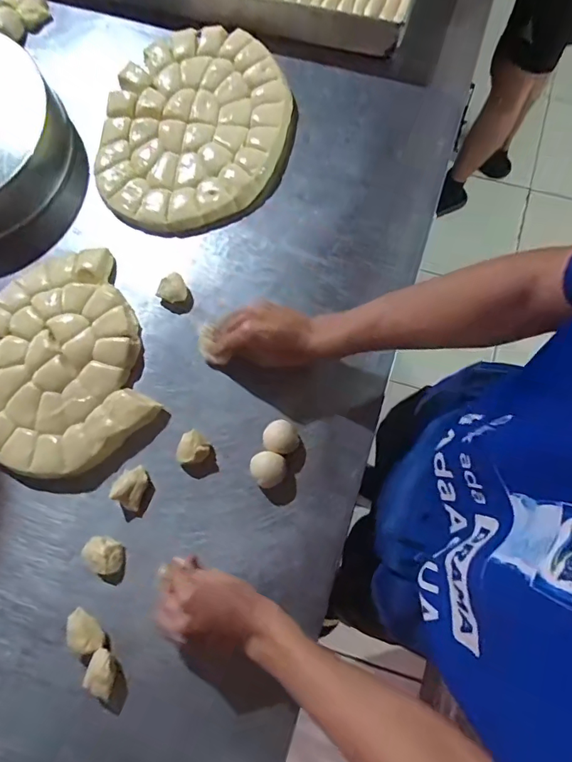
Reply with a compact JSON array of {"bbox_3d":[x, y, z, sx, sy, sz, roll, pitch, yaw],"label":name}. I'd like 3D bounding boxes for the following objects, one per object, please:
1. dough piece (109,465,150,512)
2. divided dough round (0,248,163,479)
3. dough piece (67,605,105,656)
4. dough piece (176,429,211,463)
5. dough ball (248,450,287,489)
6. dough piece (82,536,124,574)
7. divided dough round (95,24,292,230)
[{"bbox_3d":[-0.186,0.130,0.550,0.040,0.025,0.045,35,81,10],"label":"dough piece"},{"bbox_3d":[-0.305,-0.021,0.588,0.229,0.037,0.280,-20,77,-2],"label":"divided dough round"},{"bbox_3d":[-0.225,0.282,0.503,0.048,0.025,0.026,35,81,10],"label":"dough piece"},{"bbox_3d":[-0.112,0.083,0.556,0.037,0.030,0.039,18,79,7],"label":"dough piece"},{"bbox_3d":[-0.021,0.106,0.549,0.041,0.030,0.042,-1,77,3],"label":"dough ball"},{"bbox_3d":[-0.218,0.207,0.535,0.048,0.023,0.039,9,78,5],"label":"dough piece"},{"bbox_3d":[-0.134,-0.377,0.655,0.258,0.028,0.330,10,78,5],"label":"divided dough round"}]

